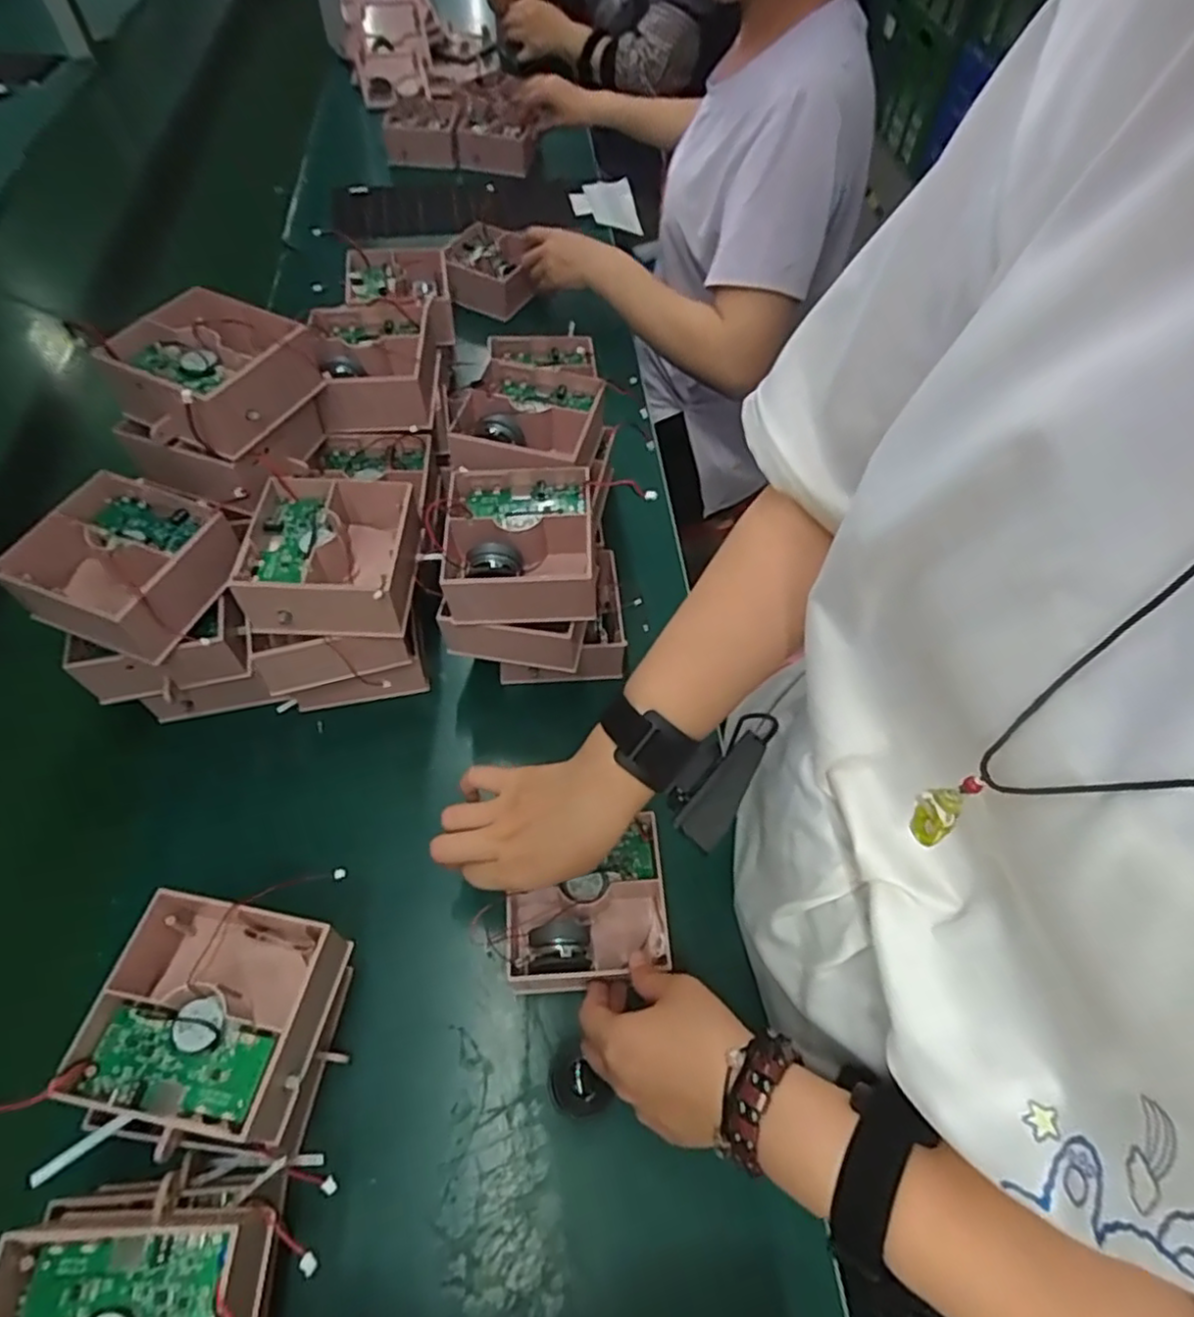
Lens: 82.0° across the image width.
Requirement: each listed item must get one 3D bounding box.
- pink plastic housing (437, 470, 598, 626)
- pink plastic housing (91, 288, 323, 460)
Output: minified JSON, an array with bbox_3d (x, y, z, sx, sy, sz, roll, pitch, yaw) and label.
[{"bbox_3d":[-0.053,-0.080,0.491,0.110,0.051,0.104,-2,58,-3],"label":"pink plastic housing"},{"bbox_3d":[-0.276,-0.206,0.490,0.106,0.052,0.108,27,61,14],"label":"pink plastic housing"}]

